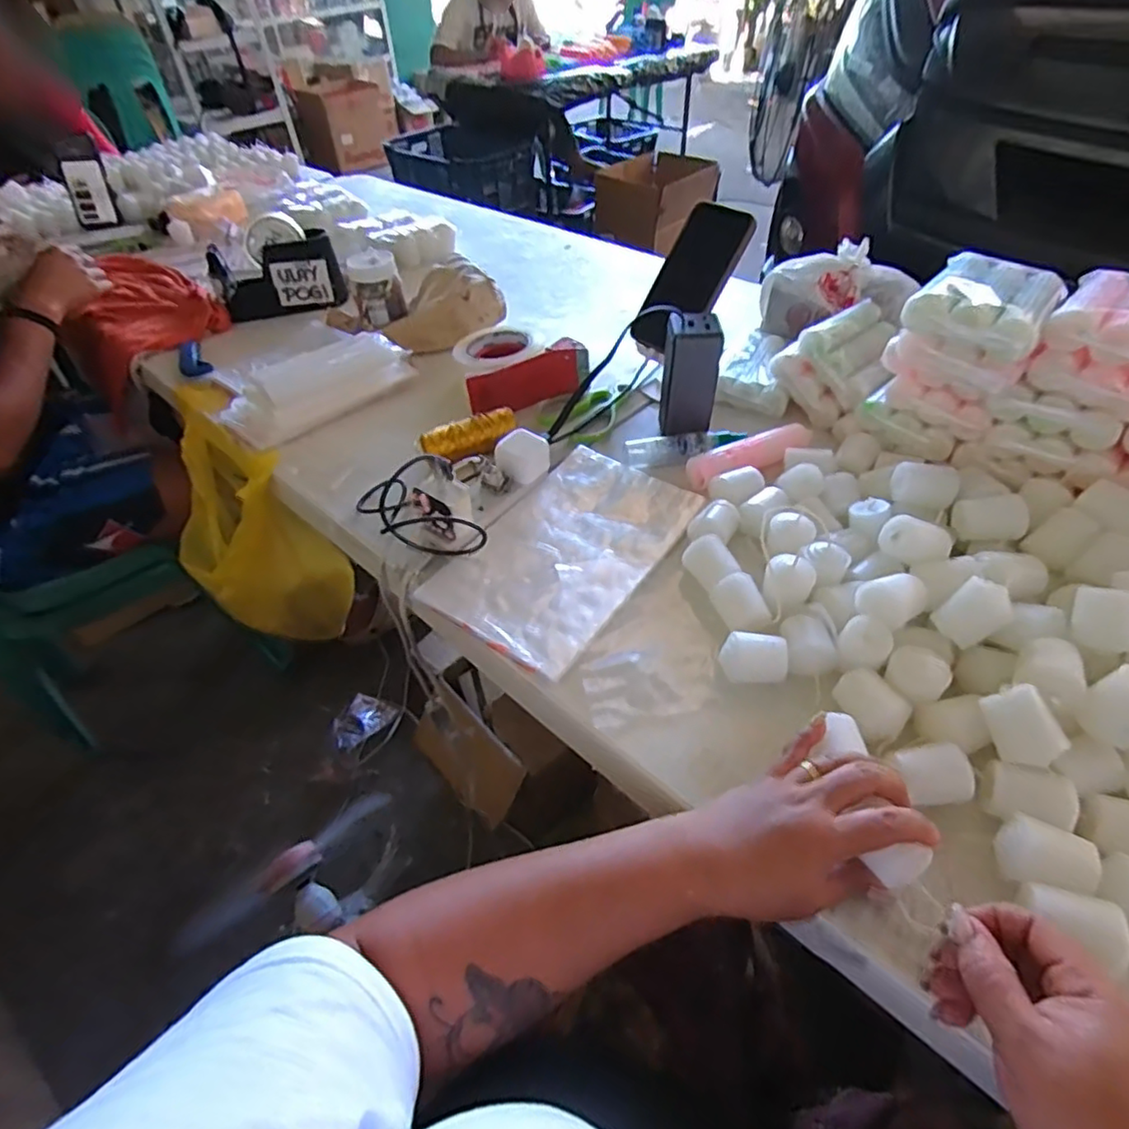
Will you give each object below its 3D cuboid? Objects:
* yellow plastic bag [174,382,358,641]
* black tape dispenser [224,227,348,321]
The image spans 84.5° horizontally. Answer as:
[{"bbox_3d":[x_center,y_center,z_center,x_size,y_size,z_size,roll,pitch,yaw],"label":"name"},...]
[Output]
[{"bbox_3d":[-0.438,-0.042,0.852,0.257,0.297,0.155,32,55,29],"label":"yellow plastic bag"},{"bbox_3d":[-0.454,-0.461,0.994,0.184,0.085,0.063,-21,48,-16],"label":"black tape dispenser"}]

